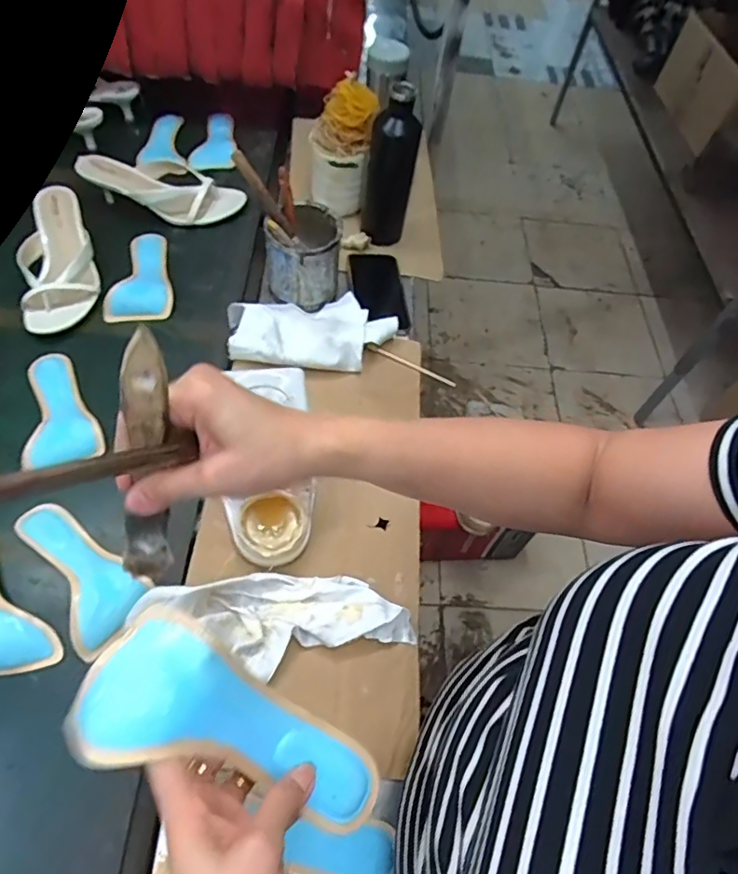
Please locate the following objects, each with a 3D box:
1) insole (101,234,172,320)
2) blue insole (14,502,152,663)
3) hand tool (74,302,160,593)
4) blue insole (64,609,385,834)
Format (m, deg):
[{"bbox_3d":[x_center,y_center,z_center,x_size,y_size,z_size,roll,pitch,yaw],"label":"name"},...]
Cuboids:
[{"bbox_3d":[-0.336,-0.252,0.834,0.093,0.012,0.185,3,56,-4],"label":"insole"},{"bbox_3d":[-0.325,0.142,0.591,0.185,0.018,0.090,35,64,18],"label":"blue insole"},{"bbox_3d":[-0.127,0.022,0.311,0.021,0.180,0.021,26,40,14],"label":"hand tool"},{"bbox_3d":[-0.075,0.179,0.328,0.184,0.041,0.077,37,60,-18],"label":"blue insole"}]

